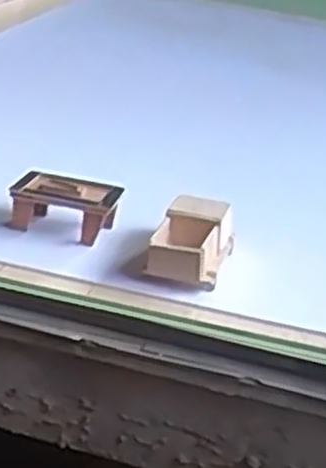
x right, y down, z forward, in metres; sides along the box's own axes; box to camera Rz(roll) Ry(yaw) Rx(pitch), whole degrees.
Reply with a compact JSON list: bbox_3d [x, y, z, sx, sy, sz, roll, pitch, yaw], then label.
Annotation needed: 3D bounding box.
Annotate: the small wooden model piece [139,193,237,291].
[{"bbox_3d":[0.030,0.005,0.817,0.072,0.052,0.100,13,27,11],"label":"small wooden model piece"}]

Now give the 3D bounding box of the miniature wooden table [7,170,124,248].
[{"bbox_3d":[-0.109,-0.031,0.874,0.112,0.060,0.063,9,27,5],"label":"miniature wooden table"}]

